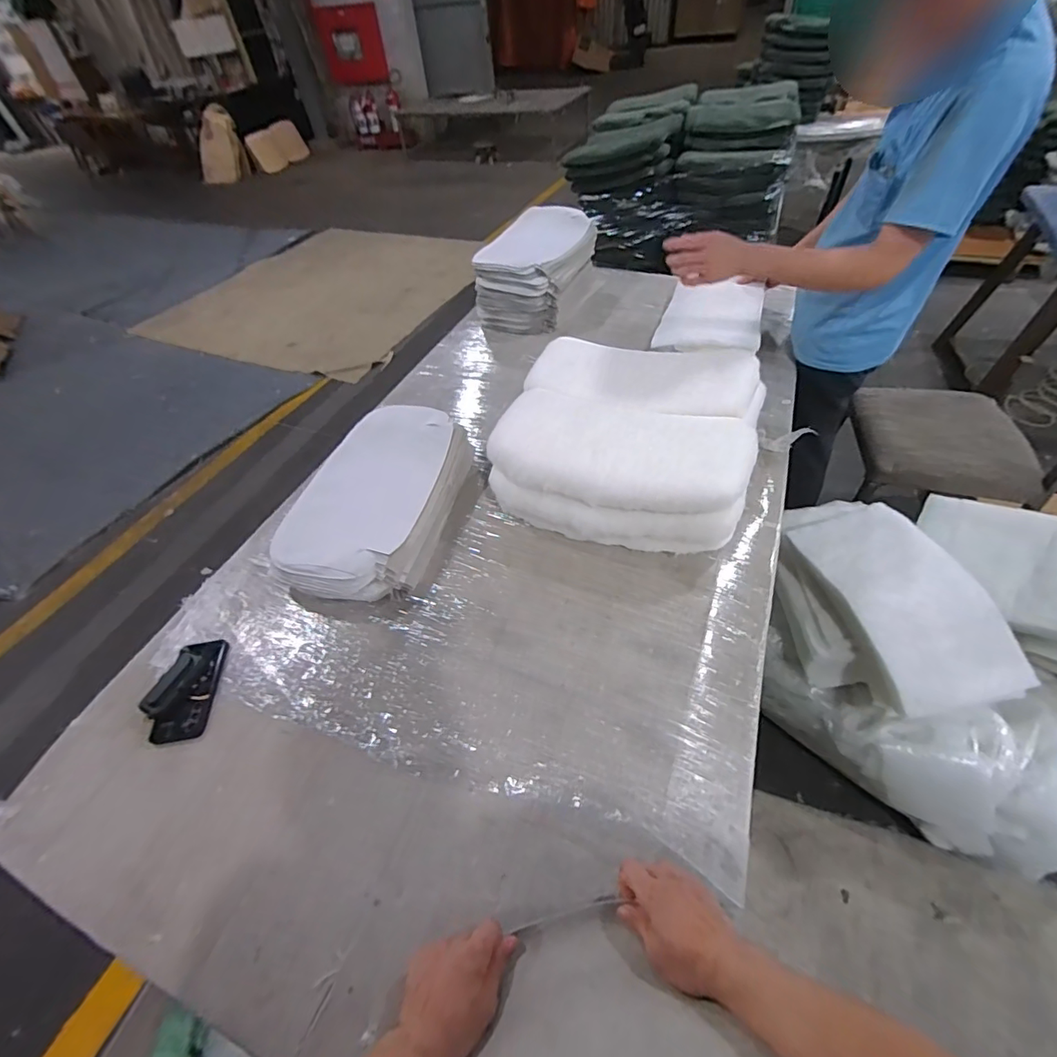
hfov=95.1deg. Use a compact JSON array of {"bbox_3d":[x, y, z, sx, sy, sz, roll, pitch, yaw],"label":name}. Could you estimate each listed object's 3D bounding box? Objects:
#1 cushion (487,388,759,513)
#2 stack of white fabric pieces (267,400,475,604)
[{"bbox_3d":[0.155,-0.149,0.878,0.464,0.082,0.228,18,53,20],"label":"cushion"},{"bbox_3d":[-0.311,-0.060,0.975,0.296,0.130,0.455,10,51,14],"label":"stack of white fabric pieces"}]

